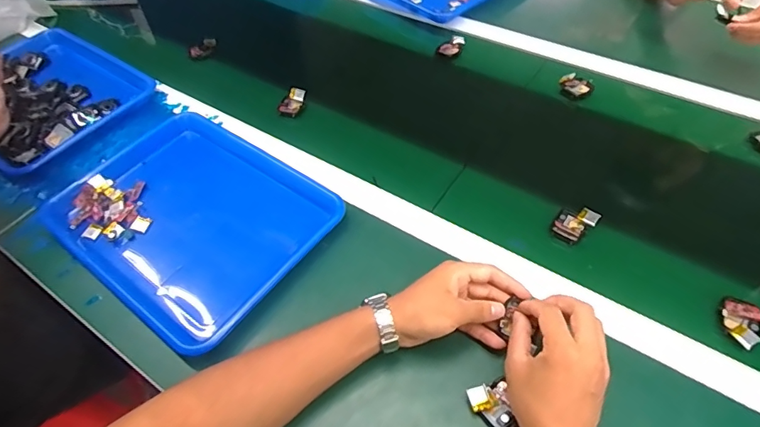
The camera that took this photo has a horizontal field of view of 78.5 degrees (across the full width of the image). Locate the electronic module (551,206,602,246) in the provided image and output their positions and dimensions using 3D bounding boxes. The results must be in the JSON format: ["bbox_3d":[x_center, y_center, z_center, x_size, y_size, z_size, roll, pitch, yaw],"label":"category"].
[{"bbox_3d":[0.234,0.013,0.562,0.039,0.016,0.051,34,64,27],"label":"electronic module"}]

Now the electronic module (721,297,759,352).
[{"bbox_3d":[0.370,0.111,0.476,0.035,0.010,0.055,26,60,23],"label":"electronic module"}]

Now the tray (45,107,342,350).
[{"bbox_3d":[-0.235,0.005,0.599,0.337,0.042,0.256,30,62,25],"label":"tray"}]

